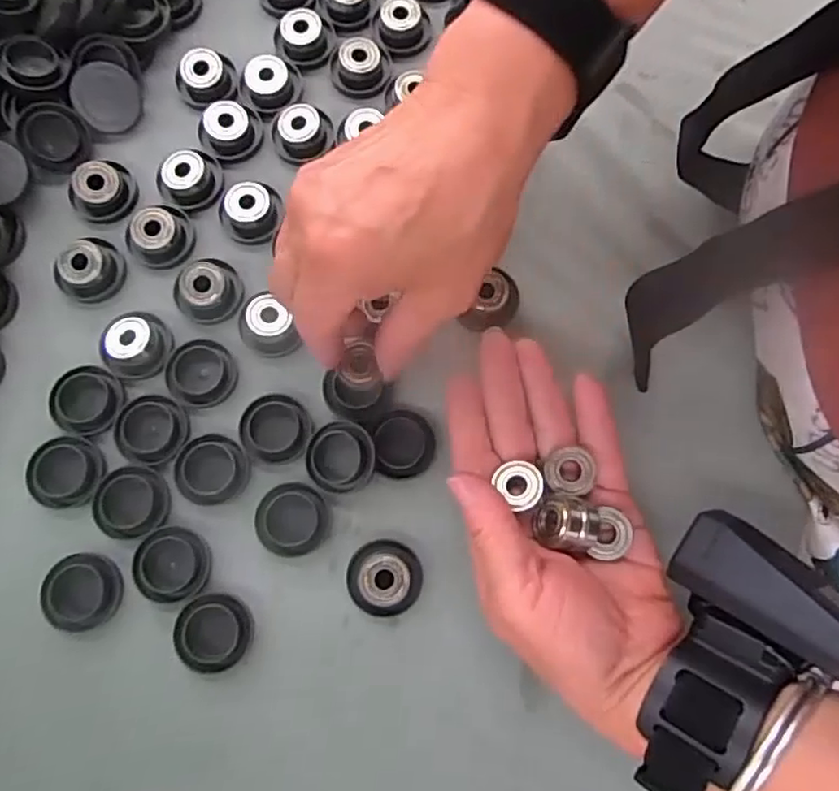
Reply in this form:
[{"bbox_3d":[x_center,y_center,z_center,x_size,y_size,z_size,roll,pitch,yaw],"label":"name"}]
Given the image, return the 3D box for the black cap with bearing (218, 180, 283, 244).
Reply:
[{"bbox_3d":[-0.085,-0.094,0.322,0.029,0.012,0.034,-16,78,-5],"label":"black cap with bearing"}]

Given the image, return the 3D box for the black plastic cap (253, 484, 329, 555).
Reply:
[{"bbox_3d":[-0.057,0.056,0.289,0.032,0.007,0.031,0,77,-2],"label":"black plastic cap"}]

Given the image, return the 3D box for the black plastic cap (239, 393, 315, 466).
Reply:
[{"bbox_3d":[-0.067,0.015,0.298,0.032,0.006,0.031,0,77,-2],"label":"black plastic cap"}]

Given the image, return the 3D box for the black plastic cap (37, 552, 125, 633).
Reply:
[{"bbox_3d":[-0.147,0.085,0.280,0.031,0.007,0.031,0,77,-2],"label":"black plastic cap"}]

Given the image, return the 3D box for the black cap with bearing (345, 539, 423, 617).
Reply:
[{"bbox_3d":[-0.015,0.079,0.279,0.032,0.012,0.030,0,77,-2],"label":"black cap with bearing"}]

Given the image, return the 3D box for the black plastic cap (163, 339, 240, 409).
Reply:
[{"bbox_3d":[-0.103,-0.011,0.304,0.031,0.006,0.031,0,77,-2],"label":"black plastic cap"}]

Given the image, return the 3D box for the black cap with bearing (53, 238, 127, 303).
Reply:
[{"bbox_3d":[-0.160,-0.063,0.313,0.027,0.015,0.033,-7,77,-3],"label":"black cap with bearing"}]

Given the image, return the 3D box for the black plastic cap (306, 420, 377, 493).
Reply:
[{"bbox_3d":[-0.036,0.028,0.294,0.030,0.010,0.031,0,77,-2],"label":"black plastic cap"}]

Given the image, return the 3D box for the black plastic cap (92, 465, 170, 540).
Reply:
[{"bbox_3d":[-0.129,0.049,0.293,0.031,0.012,0.031,0,77,-2],"label":"black plastic cap"}]

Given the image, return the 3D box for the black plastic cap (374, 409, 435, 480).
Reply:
[{"bbox_3d":[-0.007,0.023,0.296,0.027,0.008,0.030,0,77,-2],"label":"black plastic cap"}]

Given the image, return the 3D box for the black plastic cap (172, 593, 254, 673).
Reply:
[{"bbox_3d":[-0.089,0.102,0.277,0.033,0.004,0.031,0,77,-2],"label":"black plastic cap"}]

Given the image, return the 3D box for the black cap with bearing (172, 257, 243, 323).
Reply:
[{"bbox_3d":[-0.103,-0.053,0.311,0.031,0.013,0.033,0,77,-2],"label":"black cap with bearing"}]

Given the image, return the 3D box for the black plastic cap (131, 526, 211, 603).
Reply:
[{"bbox_3d":[-0.109,0.074,0.283,0.032,0.006,0.030,0,77,-2],"label":"black plastic cap"}]

